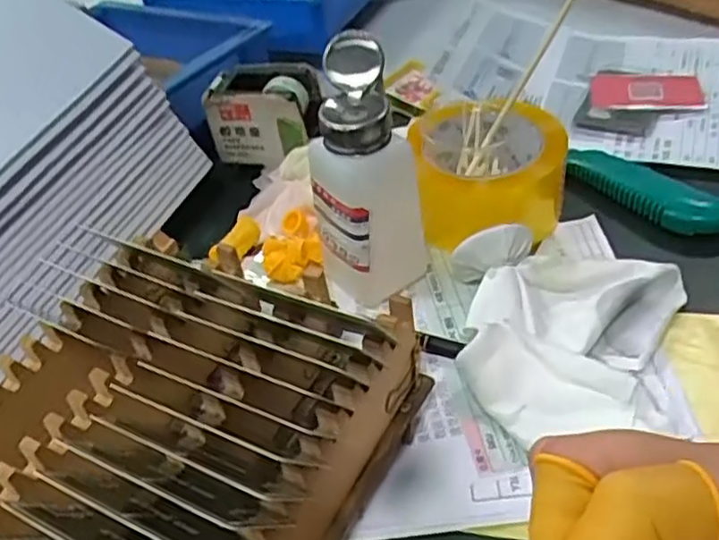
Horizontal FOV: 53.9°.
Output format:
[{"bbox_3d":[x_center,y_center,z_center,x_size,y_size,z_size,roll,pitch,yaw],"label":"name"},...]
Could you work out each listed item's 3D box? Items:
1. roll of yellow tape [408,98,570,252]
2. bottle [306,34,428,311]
[{"bbox_3d":[0.085,-0.060,0.480,0.088,0.087,0.093,-1,43,1],"label":"roll of yellow tape"},{"bbox_3d":[0.003,-0.053,0.417,0.054,0.145,0.063,24,51,29],"label":"bottle"}]

